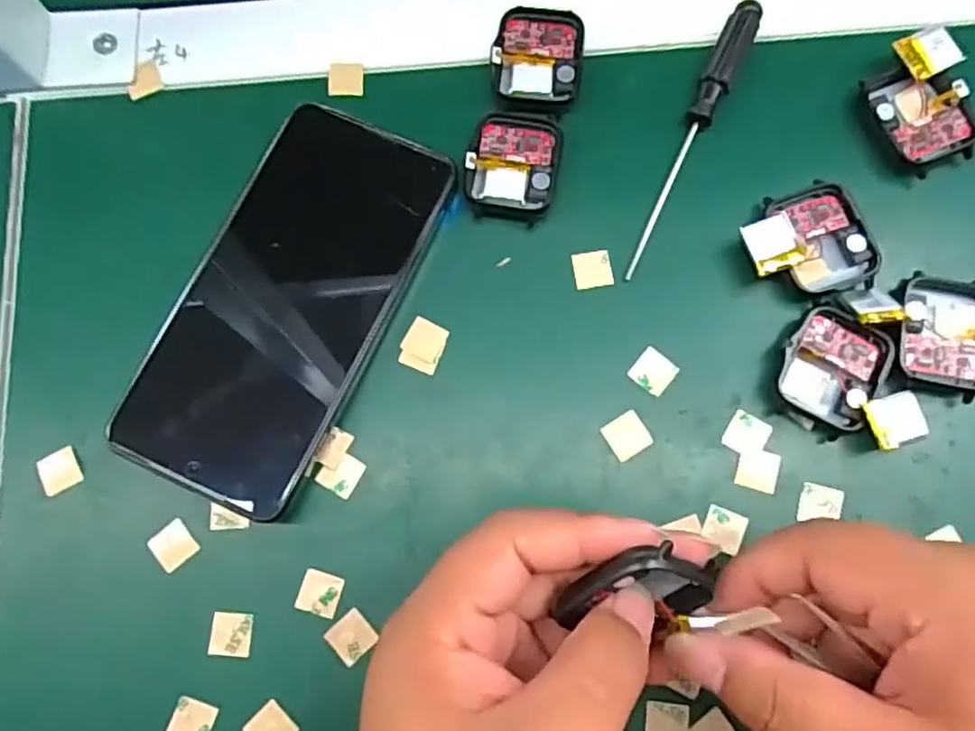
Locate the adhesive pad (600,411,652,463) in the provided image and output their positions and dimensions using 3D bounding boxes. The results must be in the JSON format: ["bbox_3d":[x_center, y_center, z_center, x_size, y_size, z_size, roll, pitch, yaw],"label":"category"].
[{"bbox_3d":[0.055,0.027,0.274,0.016,0.004,0.016,-31,79,-5],"label":"adhesive pad"}]

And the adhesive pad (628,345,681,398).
[{"bbox_3d":[0.066,0.002,0.278,0.015,0.004,0.015,40,82,8],"label":"adhesive pad"}]

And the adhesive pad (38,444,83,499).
[{"bbox_3d":[-0.170,0.042,0.278,0.015,0.004,0.016,-26,79,-4],"label":"adhesive pad"}]

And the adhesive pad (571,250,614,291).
[{"bbox_3d":[0.044,-0.040,0.288,0.015,0.004,0.015,-9,79,0],"label":"adhesive pad"}]

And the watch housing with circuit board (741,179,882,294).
[{"bbox_3d":[0.128,-0.050,0.280,0.051,0.014,0.043,-13,79,-1],"label":"watch housing with circuit board"}]

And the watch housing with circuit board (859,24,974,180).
[{"bbox_3d":[0.180,-0.109,0.290,0.038,0.015,0.054,-19,79,-2],"label":"watch housing with circuit board"}]

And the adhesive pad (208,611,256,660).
[{"bbox_3d":[-0.096,0.101,0.262,0.015,0.004,0.016,6,79,3],"label":"adhesive pad"}]

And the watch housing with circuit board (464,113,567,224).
[{"bbox_3d":[0.011,-0.084,0.293,0.037,0.009,0.047,9,79,3],"label":"watch housing with circuit board"}]

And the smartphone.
[{"bbox_3d":[-0.080,-0.026,0.282,0.078,0.017,0.159,23,80,6],"label":"smartphone"}]

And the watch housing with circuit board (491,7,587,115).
[{"bbox_3d":[0.022,-0.132,0.302,0.037,0.007,0.047,7,79,3],"label":"watch housing with circuit board"}]

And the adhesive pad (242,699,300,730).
[{"bbox_3d":[-0.079,0.133,0.255,0.016,0.004,0.015,44,83,9],"label":"adhesive pad"}]

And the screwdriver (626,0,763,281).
[{"bbox_3d":[0.086,-0.097,0.293,0.013,0.009,0.131,25,80,6],"label":"screwdriver"}]

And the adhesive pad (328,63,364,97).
[{"bbox_3d":[-0.063,-0.127,0.311,0.015,0.004,0.017,-2,79,1],"label":"adhesive pad"}]

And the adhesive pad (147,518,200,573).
[{"bbox_3d":[-0.121,0.069,0.269,0.016,0.004,0.015,-40,80,-6],"label":"adhesive pad"}]

